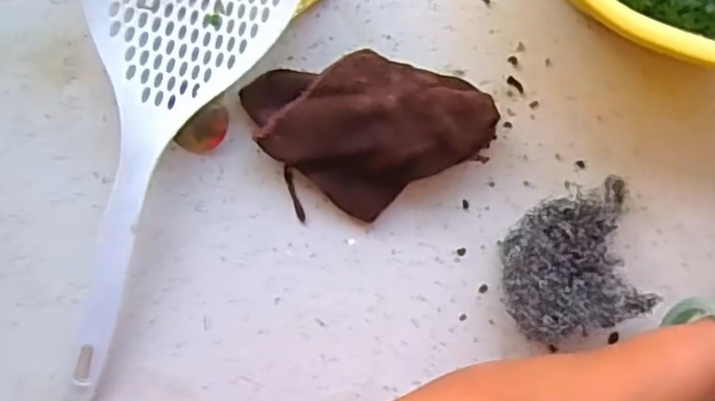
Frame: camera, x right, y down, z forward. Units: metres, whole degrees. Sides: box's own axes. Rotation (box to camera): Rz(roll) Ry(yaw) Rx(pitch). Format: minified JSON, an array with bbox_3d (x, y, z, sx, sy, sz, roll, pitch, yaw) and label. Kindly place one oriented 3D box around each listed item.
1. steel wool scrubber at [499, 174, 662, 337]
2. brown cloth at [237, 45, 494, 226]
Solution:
[{"bbox_3d":[0.134,0.038,0.440,0.096,0.044,0.086,-11,89,-4],"label":"steel wool scrubber"},{"bbox_3d":[0.012,-0.042,0.430,0.147,0.050,0.093,-9,88,-4],"label":"brown cloth"}]

